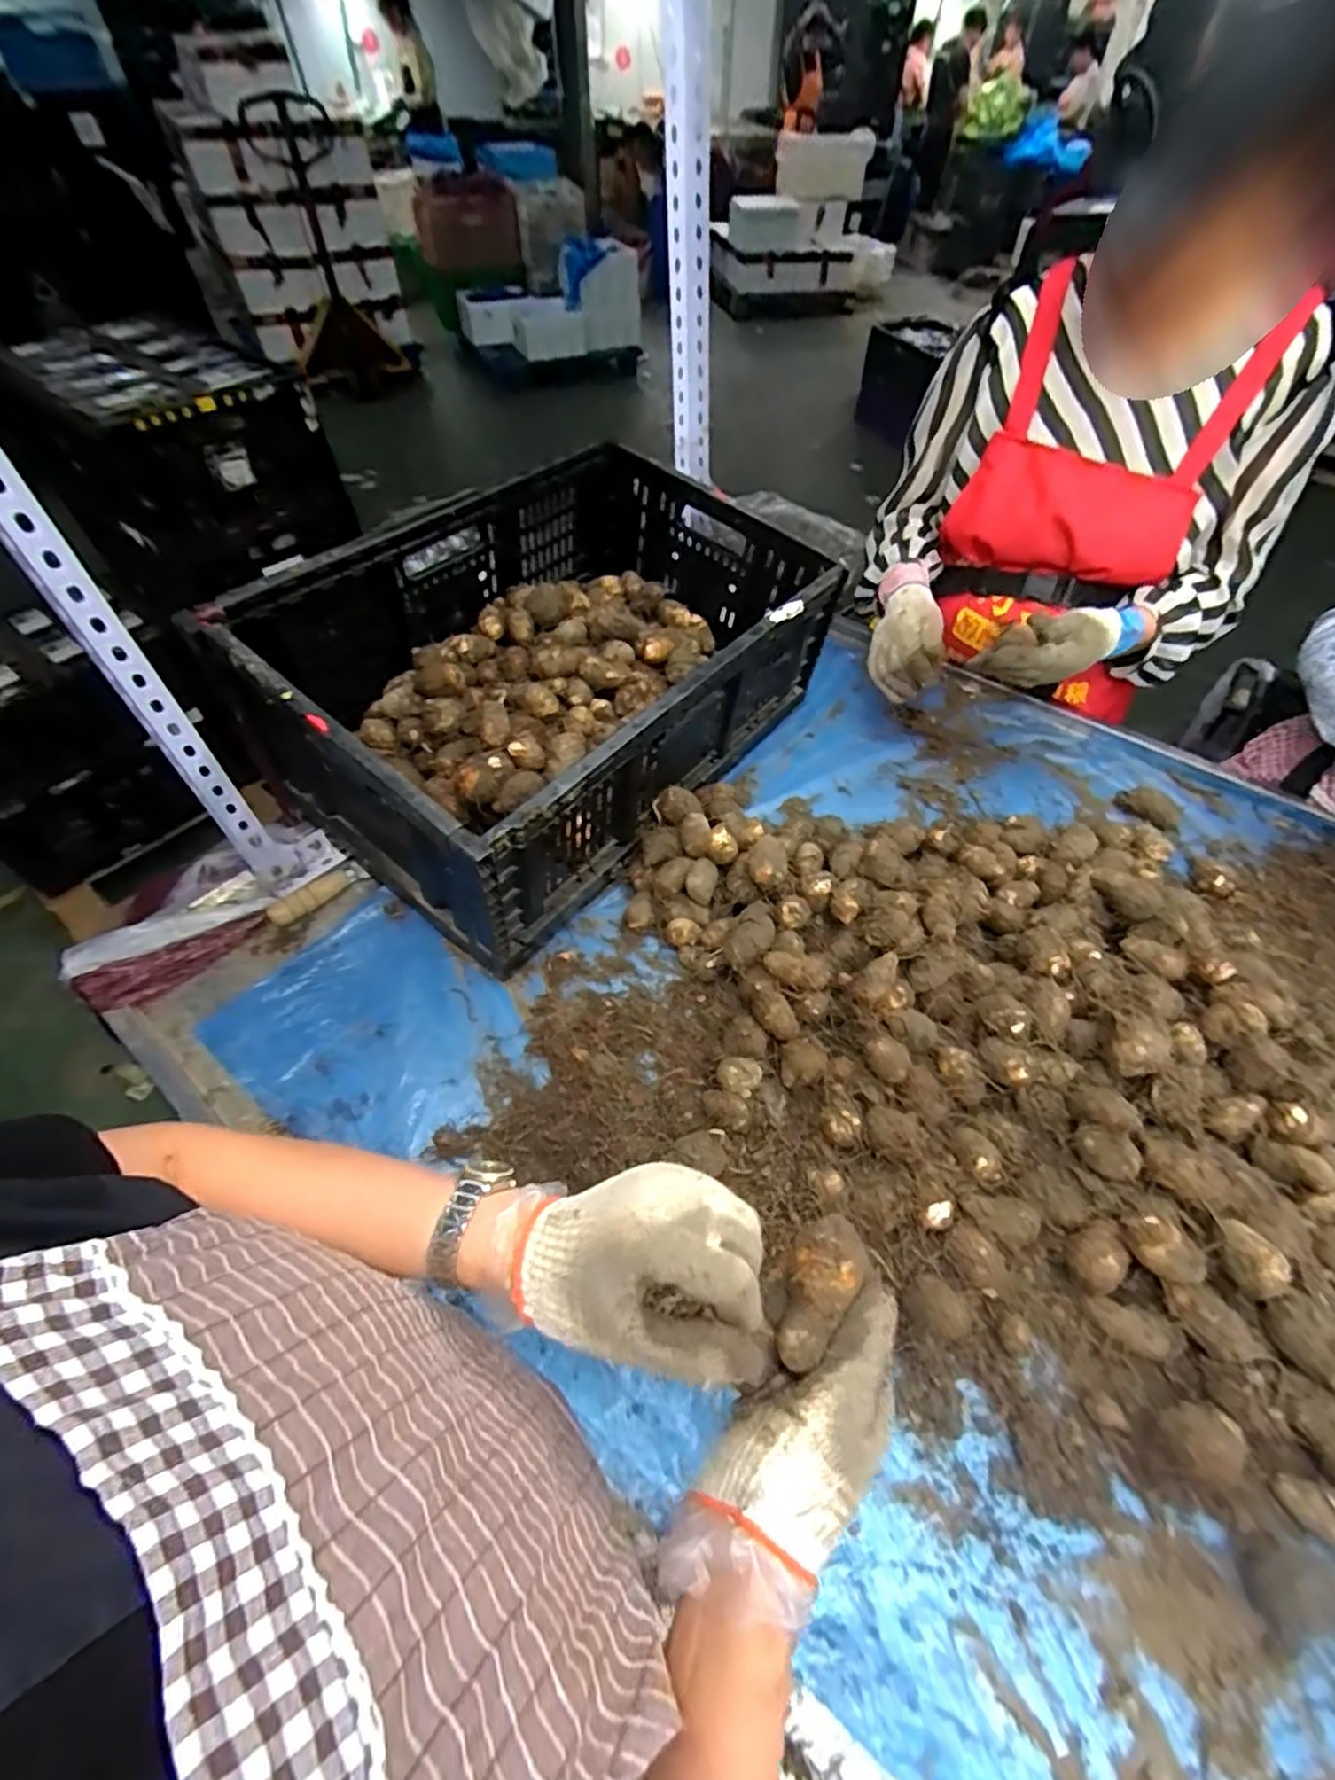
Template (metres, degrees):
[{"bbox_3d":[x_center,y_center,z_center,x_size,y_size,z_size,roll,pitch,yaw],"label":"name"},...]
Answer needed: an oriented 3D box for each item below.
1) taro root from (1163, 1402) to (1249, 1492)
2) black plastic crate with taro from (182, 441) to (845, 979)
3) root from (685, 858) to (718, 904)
[{"bbox_3d":[0.364,0.379,0.453,0.047,0.034,0.044,2,52,2],"label":"taro root"},{"bbox_3d":[-0.124,-0.263,0.806,0.435,0.271,0.613,33,60,22],"label":"black plastic crate with taro"},{"bbox_3d":[0.036,-0.010,0.715,0.033,0.021,0.048,21,92,27],"label":"root"}]

